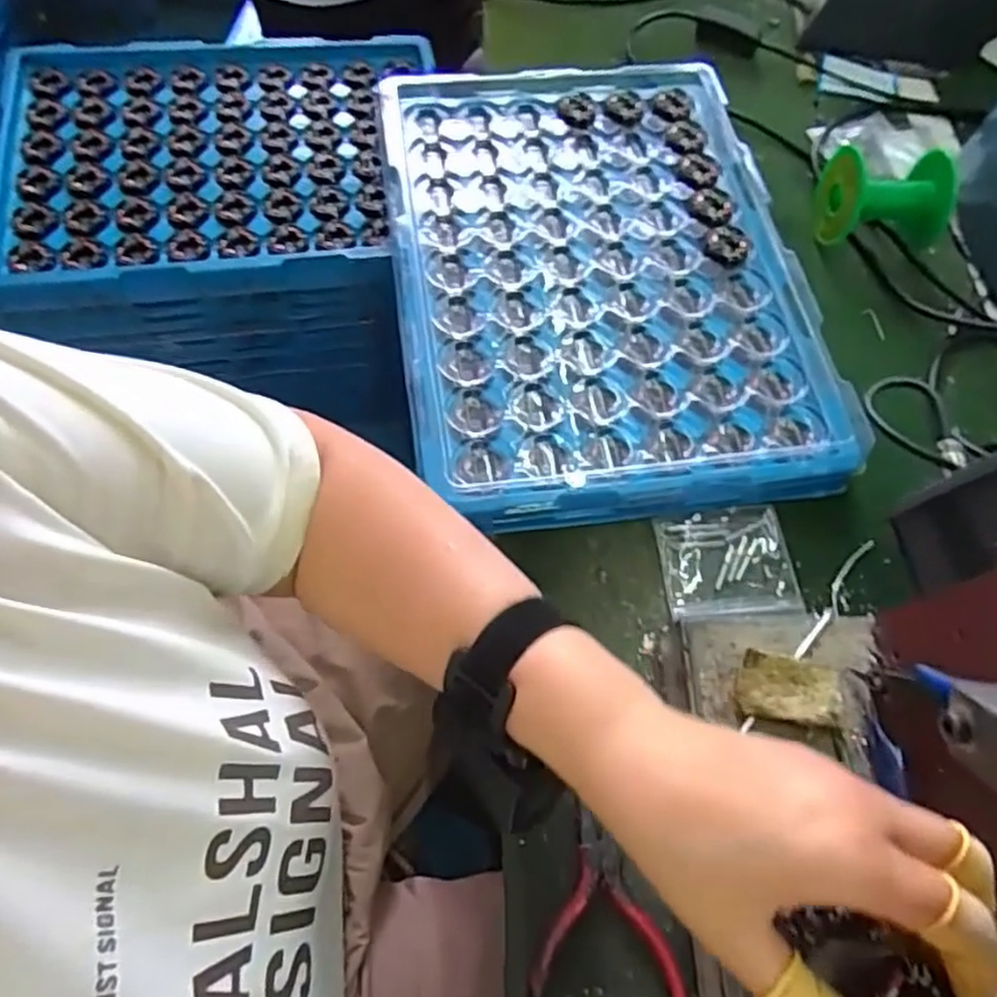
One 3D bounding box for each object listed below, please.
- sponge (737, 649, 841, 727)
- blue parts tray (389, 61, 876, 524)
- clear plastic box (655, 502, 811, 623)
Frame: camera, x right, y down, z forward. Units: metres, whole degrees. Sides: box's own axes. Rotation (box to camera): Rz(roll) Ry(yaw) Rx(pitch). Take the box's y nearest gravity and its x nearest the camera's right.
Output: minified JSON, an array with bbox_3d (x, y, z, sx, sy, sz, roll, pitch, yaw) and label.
[{"bbox_3d":[0.141,0.092,0.338,0.048,0.011,0.030,9,65,2],"label":"sponge"},{"bbox_3d":[0.066,-0.165,0.502,0.276,0.052,0.381,-7,66,-6],"label":"blue parts tray"},{"bbox_3d":[0.138,0.039,0.421,0.079,0.010,0.071,-4,66,-5],"label":"clear plastic box"}]

